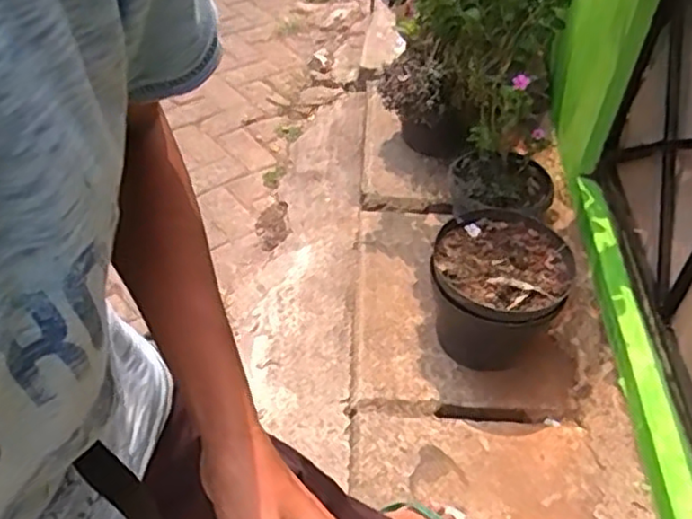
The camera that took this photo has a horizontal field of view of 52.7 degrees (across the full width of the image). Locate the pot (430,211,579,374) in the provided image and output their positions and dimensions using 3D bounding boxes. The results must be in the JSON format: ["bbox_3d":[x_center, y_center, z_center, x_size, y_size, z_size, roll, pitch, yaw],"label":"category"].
[{"bbox_3d":[0.304,0.078,1.435,0.259,0.227,0.266,2,46,-2],"label":"pot"}]

